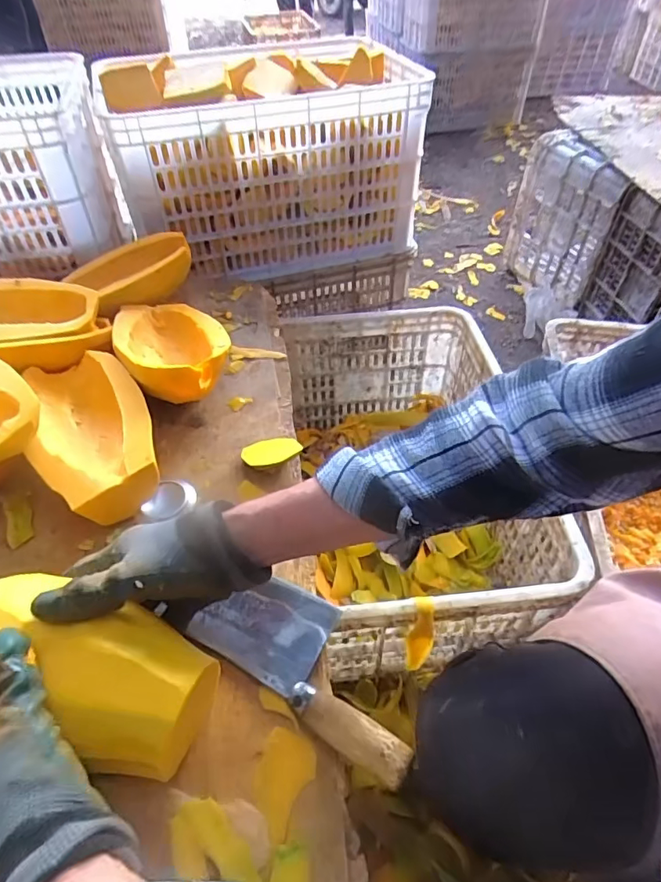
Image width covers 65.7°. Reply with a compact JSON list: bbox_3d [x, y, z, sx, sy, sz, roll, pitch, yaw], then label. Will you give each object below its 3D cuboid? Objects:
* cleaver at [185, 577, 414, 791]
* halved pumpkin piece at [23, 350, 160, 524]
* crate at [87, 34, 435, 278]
[{"bbox_3d":[-0.018,0.173,0.418,0.208,0.029,0.087,27,51,23],"label":"cleaver"},{"bbox_3d":[-0.253,-0.004,0.552,0.119,0.070,0.216,-19,51,-16],"label":"halved pumpkin piece"},{"bbox_3d":[-0.129,-0.539,0.972,0.520,0.275,0.369,-17,50,-14],"label":"crate"}]

